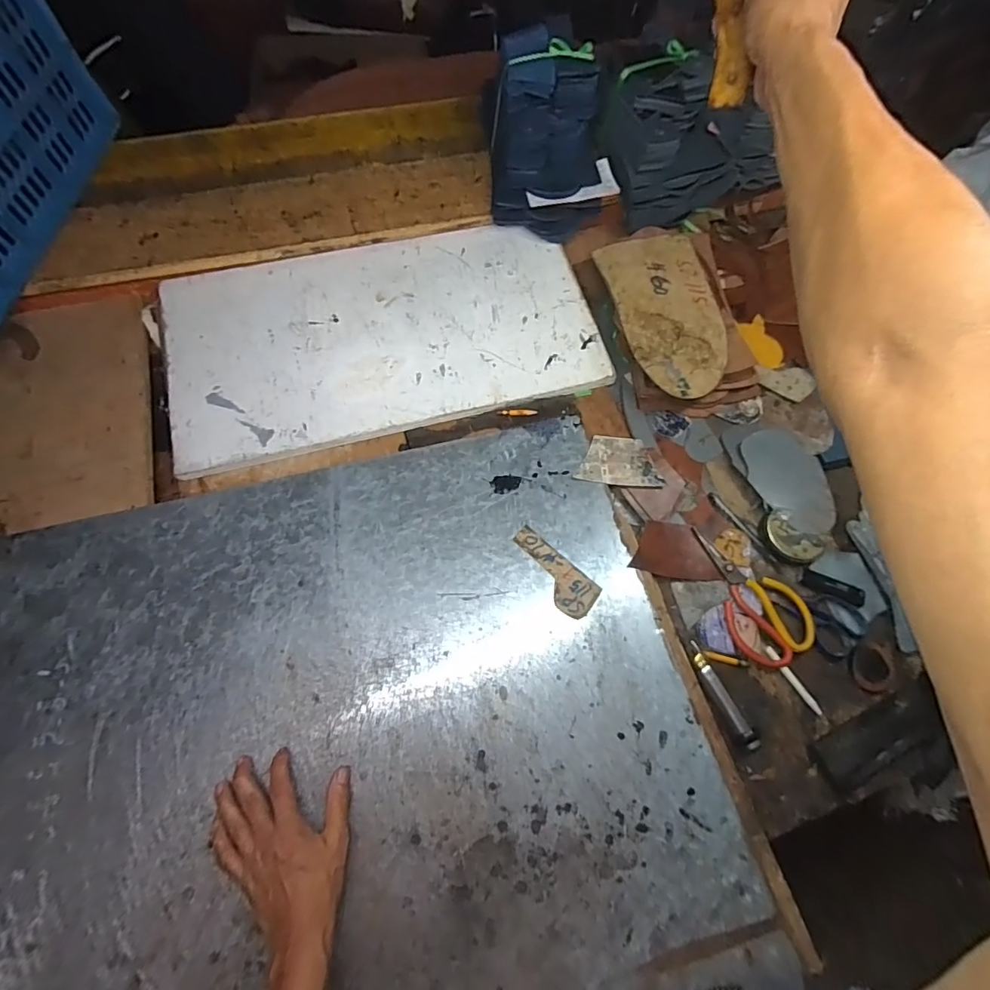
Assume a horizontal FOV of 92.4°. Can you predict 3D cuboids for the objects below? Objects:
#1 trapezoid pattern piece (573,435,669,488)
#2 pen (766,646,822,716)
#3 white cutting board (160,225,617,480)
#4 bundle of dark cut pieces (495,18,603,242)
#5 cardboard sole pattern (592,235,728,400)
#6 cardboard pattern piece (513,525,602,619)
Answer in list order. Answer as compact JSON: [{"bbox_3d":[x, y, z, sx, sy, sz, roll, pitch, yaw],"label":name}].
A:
[{"bbox_3d":[0.170,-0.047,0.649,0.113,0.007,0.074,4,66,-1],"label":"trapezoid pattern piece"},{"bbox_3d":[0.353,0.219,0.561,0.010,0.007,0.085,-32,75,-13],"label":"pen"},{"bbox_3d":[-0.159,-0.238,0.691,0.595,0.030,0.315,-14,72,-8],"label":"white cutting board"},{"bbox_3d":[0.081,-0.524,0.699,0.164,0.161,0.194,0,70,-2],"label":"bundle of dark cut pieces"},{"bbox_3d":[0.259,-0.269,0.695,0.153,0.011,0.278,-12,72,-3],"label":"cardboard sole pattern"},{"bbox_3d":[0.070,0.095,0.585,0.124,0.004,0.053,40,70,15],"label":"cardboard pattern piece"}]

